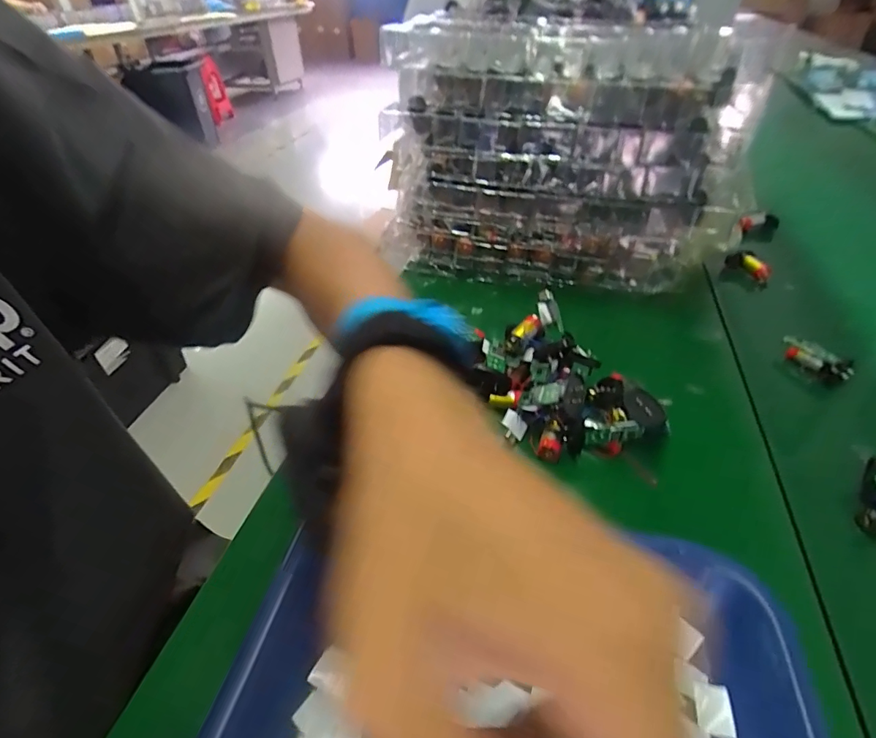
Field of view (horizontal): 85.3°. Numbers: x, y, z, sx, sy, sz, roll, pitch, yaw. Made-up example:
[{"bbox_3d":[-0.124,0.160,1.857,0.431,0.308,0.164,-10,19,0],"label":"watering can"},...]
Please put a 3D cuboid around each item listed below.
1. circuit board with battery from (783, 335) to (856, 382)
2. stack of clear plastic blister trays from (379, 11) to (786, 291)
[{"bbox_3d":[0.332,-0.009,0.418,0.019,0.016,0.055,-28,47,-26],"label":"circuit board with battery"},{"bbox_3d":[0.120,-0.204,0.465,0.323,0.218,0.130,12,43,16],"label":"stack of clear plastic blister trays"}]

